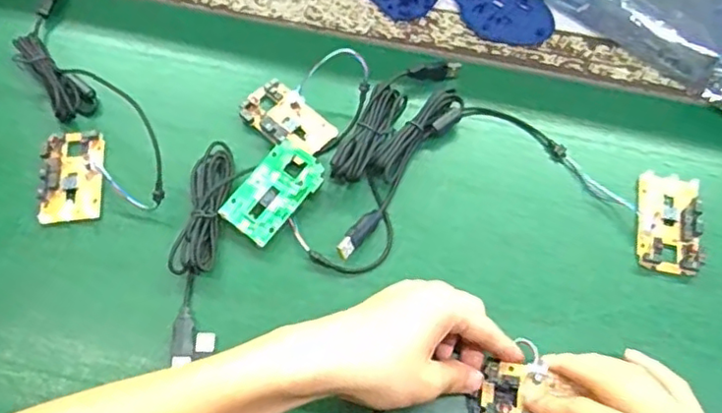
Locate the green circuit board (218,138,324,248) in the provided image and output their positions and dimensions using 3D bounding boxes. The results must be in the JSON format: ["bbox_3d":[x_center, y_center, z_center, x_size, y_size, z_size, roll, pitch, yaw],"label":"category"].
[{"bbox_3d":[-0.065,-0.011,0.474,0.044,0.014,0.079,34,68,14],"label":"green circuit board"}]

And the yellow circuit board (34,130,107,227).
[{"bbox_3d":[-0.225,-0.023,0.487,0.045,0.013,0.075,-6,64,-4],"label":"yellow circuit board"}]

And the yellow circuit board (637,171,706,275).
[{"bbox_3d":[0.235,0.013,0.474,0.046,0.010,0.079,11,65,4],"label":"yellow circuit board"}]

